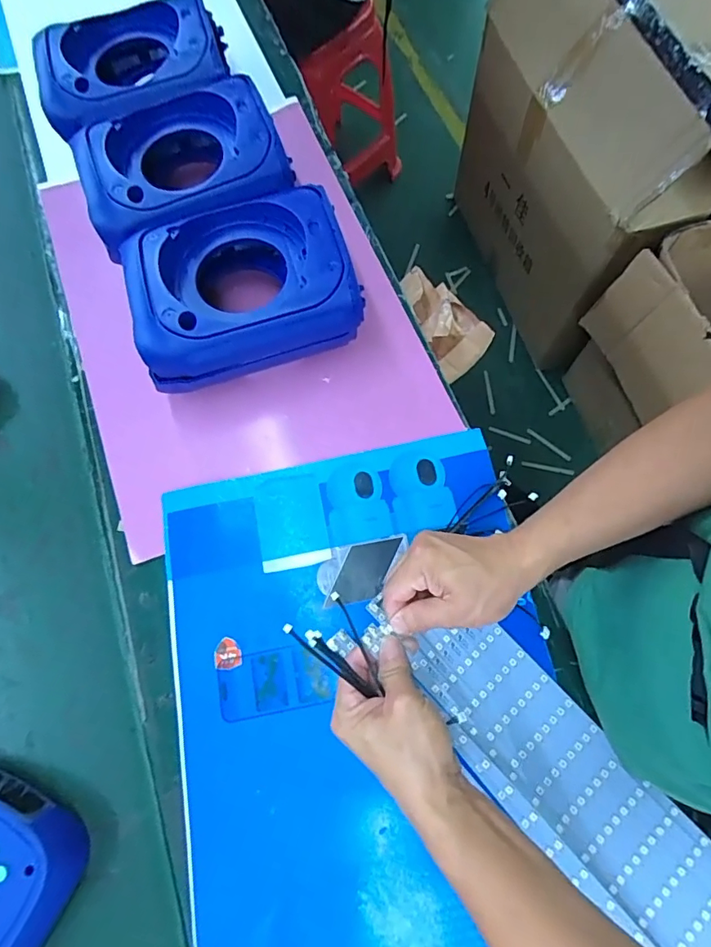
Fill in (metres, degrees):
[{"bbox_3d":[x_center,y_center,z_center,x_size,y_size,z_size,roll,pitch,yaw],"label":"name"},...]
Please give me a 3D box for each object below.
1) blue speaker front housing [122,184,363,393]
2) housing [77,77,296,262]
[{"bbox_3d":[-0.119,-0.194,0.529,0.222,0.094,0.166,-17,70,-4],"label":"blue speaker front housing"},{"bbox_3d":[-0.190,-0.341,0.576,0.221,0.092,0.175,-14,71,-2],"label":"housing"}]

